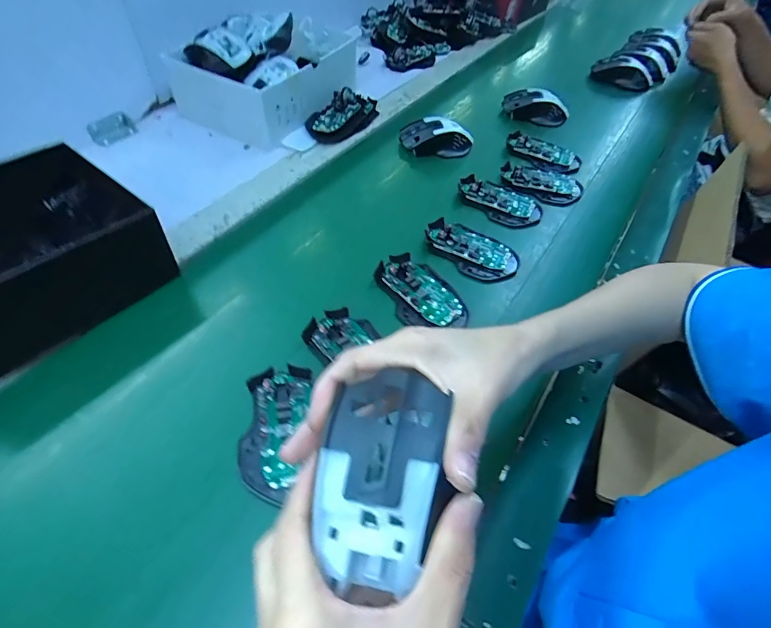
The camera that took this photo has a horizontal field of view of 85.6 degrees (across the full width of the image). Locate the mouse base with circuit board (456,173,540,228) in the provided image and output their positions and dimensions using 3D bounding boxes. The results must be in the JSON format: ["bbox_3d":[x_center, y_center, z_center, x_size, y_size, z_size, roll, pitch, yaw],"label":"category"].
[{"bbox_3d":[0.155,-0.157,0.569,0.117,0.018,0.069,24,55,17],"label":"mouse base with circuit board"}]

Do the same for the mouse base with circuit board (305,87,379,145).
[{"bbox_3d":[-0.068,-0.329,0.673,0.071,0.037,0.148,34,58,23],"label":"mouse base with circuit board"}]

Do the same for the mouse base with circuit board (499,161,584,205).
[{"bbox_3d":[0.226,-0.192,0.606,0.114,0.013,0.075,24,55,17],"label":"mouse base with circuit board"}]

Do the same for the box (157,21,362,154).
[{"bbox_3d":[-0.194,-0.390,0.680,0.204,0.086,0.239,24,55,17],"label":"box"}]

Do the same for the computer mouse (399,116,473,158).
[{"bbox_3d":[0.079,-0.273,0.644,0.110,0.039,0.057,5,52,2],"label":"computer mouse"}]

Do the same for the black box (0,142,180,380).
[{"bbox_3d":[-0.377,-0.062,0.408,0.202,0.089,0.228,32,58,22],"label":"black box"}]

